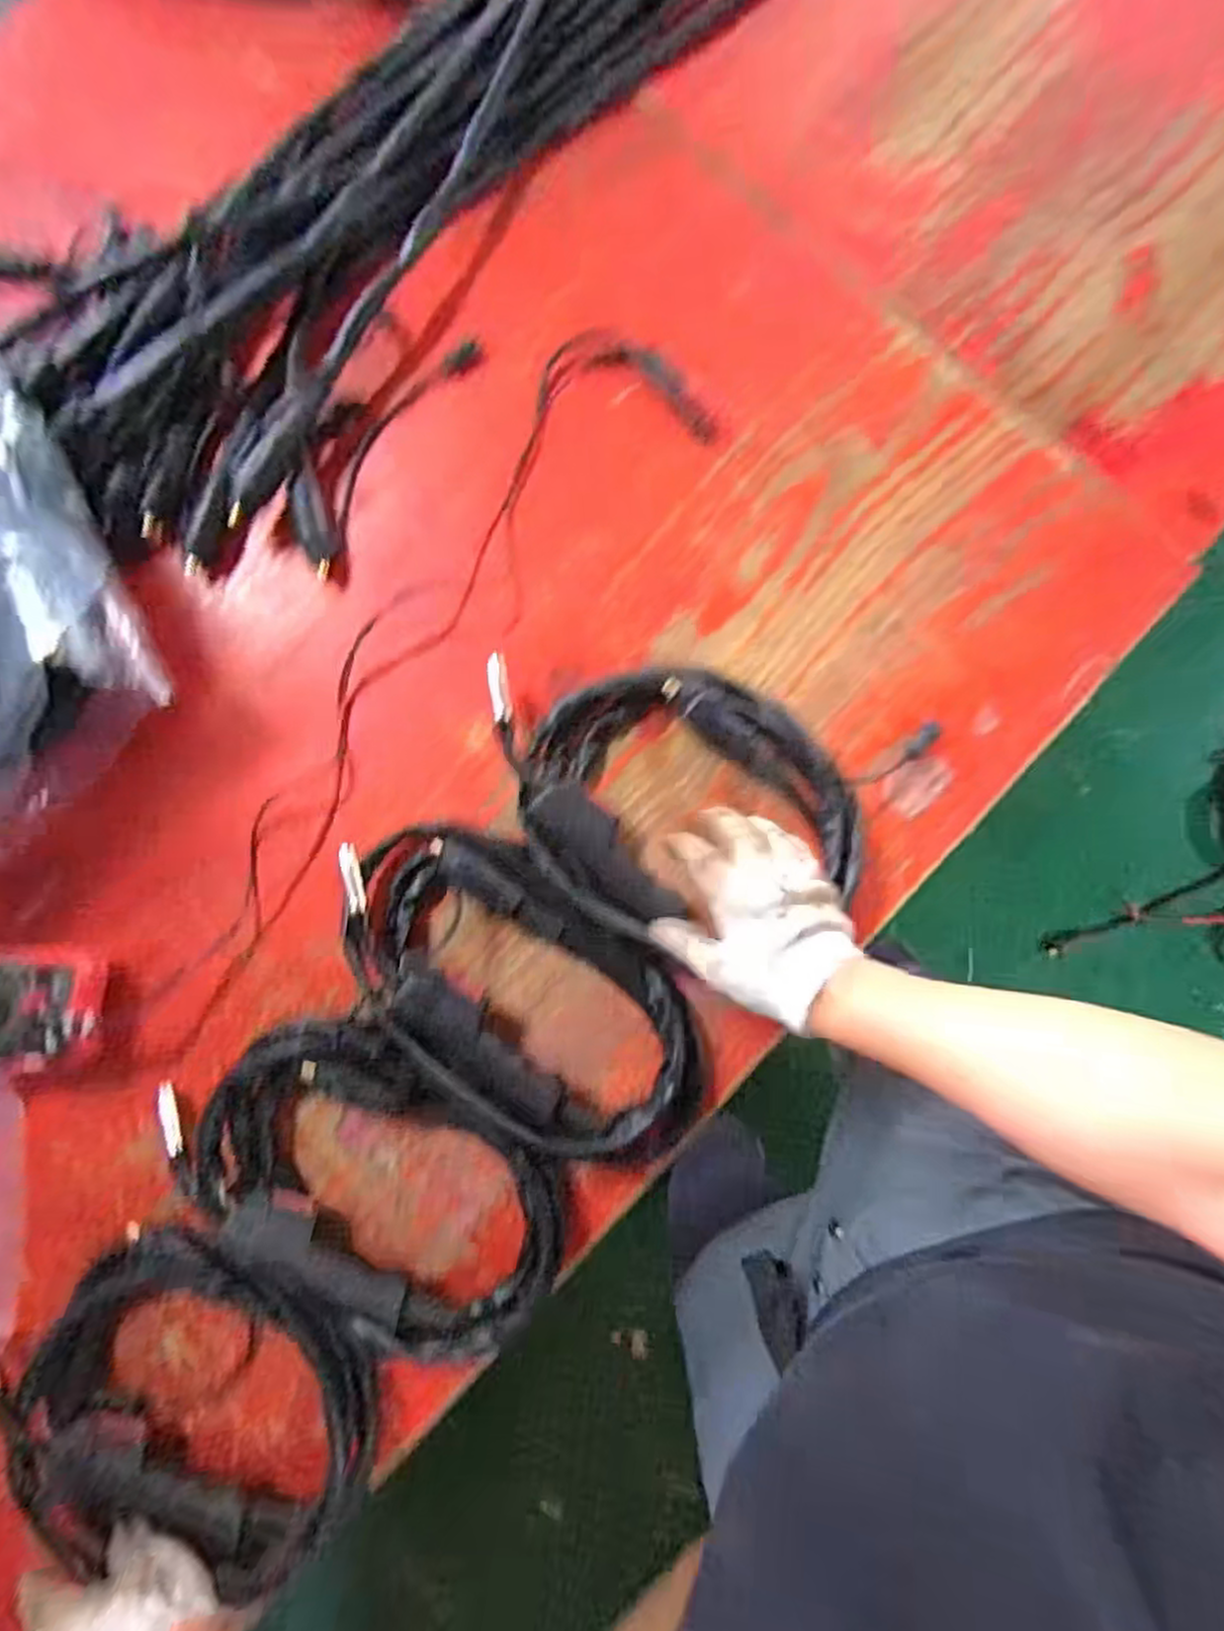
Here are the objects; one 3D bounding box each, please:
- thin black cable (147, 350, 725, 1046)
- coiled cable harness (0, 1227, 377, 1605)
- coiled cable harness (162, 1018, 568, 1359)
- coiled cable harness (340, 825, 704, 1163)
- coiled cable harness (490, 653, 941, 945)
[{"bbox_3d":[-0.197,-0.125,0.670,0.149,0.013,0.741,40,86,3],"label":"thin black cable"},{"bbox_3d":[-0.336,0.458,0.574,0.261,0.074,0.248,0,85,0],"label":"coiled cable harness"},{"bbox_3d":[-0.196,0.293,0.609,0.323,0.067,0.203,36,86,3],"label":"coiled cable harness"},{"bbox_3d":[-0.075,0.146,0.625,0.341,0.061,0.187,37,86,3],"label":"coiled cable harness"},{"bbox_3d":[0.058,-0.012,0.640,0.354,0.052,0.228,19,86,1],"label":"coiled cable harness"}]

